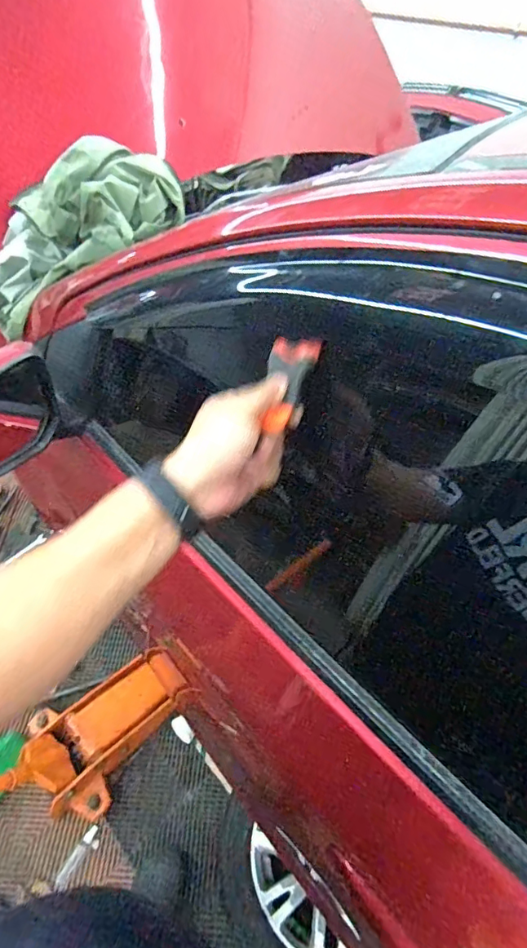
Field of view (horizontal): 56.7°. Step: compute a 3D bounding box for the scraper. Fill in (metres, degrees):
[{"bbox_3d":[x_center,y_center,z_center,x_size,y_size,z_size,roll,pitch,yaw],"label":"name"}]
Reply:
[{"bbox_3d":[0.019,-0.076,0.419,0.042,0.018,0.088,14,78,12],"label":"scraper"}]

